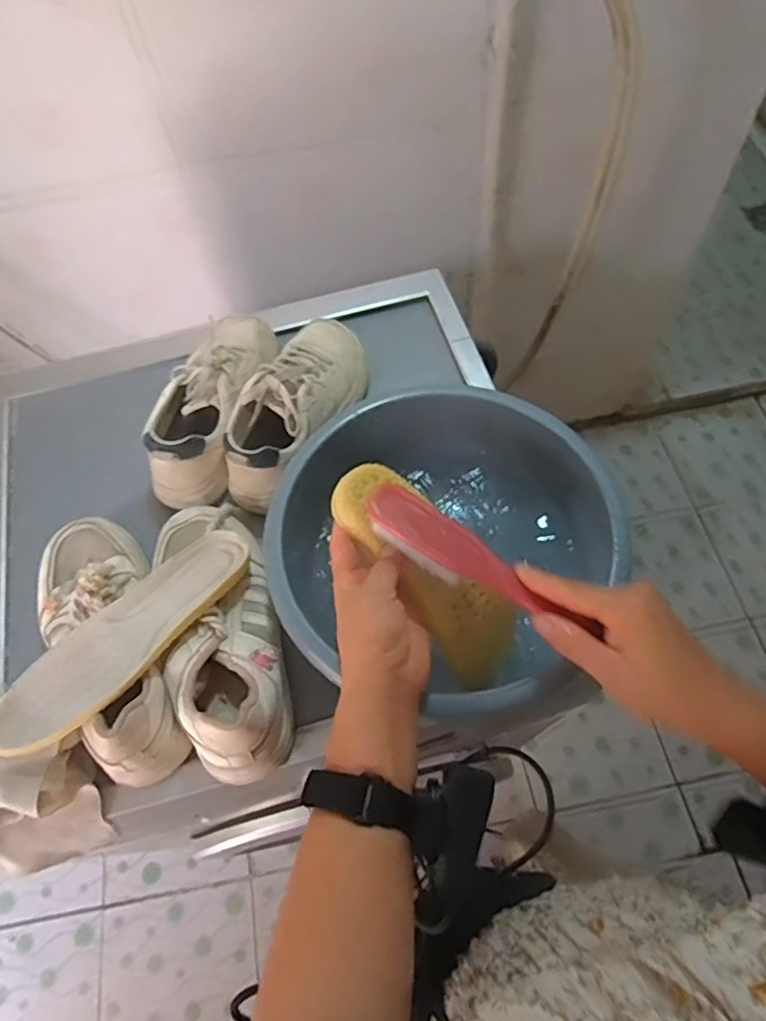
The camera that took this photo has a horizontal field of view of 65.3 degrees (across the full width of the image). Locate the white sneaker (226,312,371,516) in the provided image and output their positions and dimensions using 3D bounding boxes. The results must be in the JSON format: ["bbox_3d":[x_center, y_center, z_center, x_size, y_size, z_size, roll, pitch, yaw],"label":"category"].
[{"bbox_3d":[-0.092,-0.117,0.641,0.091,0.079,0.240,25,67,16],"label":"white sneaker"}]

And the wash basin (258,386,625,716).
[{"bbox_3d":[0.044,0.030,0.542,0.257,0.104,0.298,36,71,20],"label":"wash basin"}]

